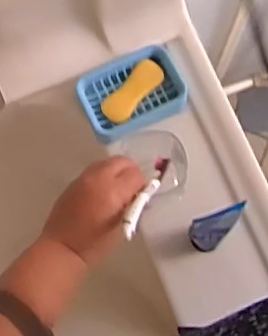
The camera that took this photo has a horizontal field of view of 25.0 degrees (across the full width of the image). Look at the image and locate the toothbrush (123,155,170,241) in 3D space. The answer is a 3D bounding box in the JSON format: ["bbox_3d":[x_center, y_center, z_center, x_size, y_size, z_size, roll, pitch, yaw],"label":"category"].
[{"bbox_3d":[0.014,0.026,0.590,0.015,0.170,0.011,21,117,4],"label":"toothbrush"}]

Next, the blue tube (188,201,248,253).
[{"bbox_3d":[0.084,0.067,0.634,0.048,0.132,0.027,-15,77,-4],"label":"blue tube"}]

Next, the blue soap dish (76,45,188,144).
[{"bbox_3d":[-0.002,-0.091,0.731,0.122,0.023,0.089,-25,78,-6],"label":"blue soap dish"}]

